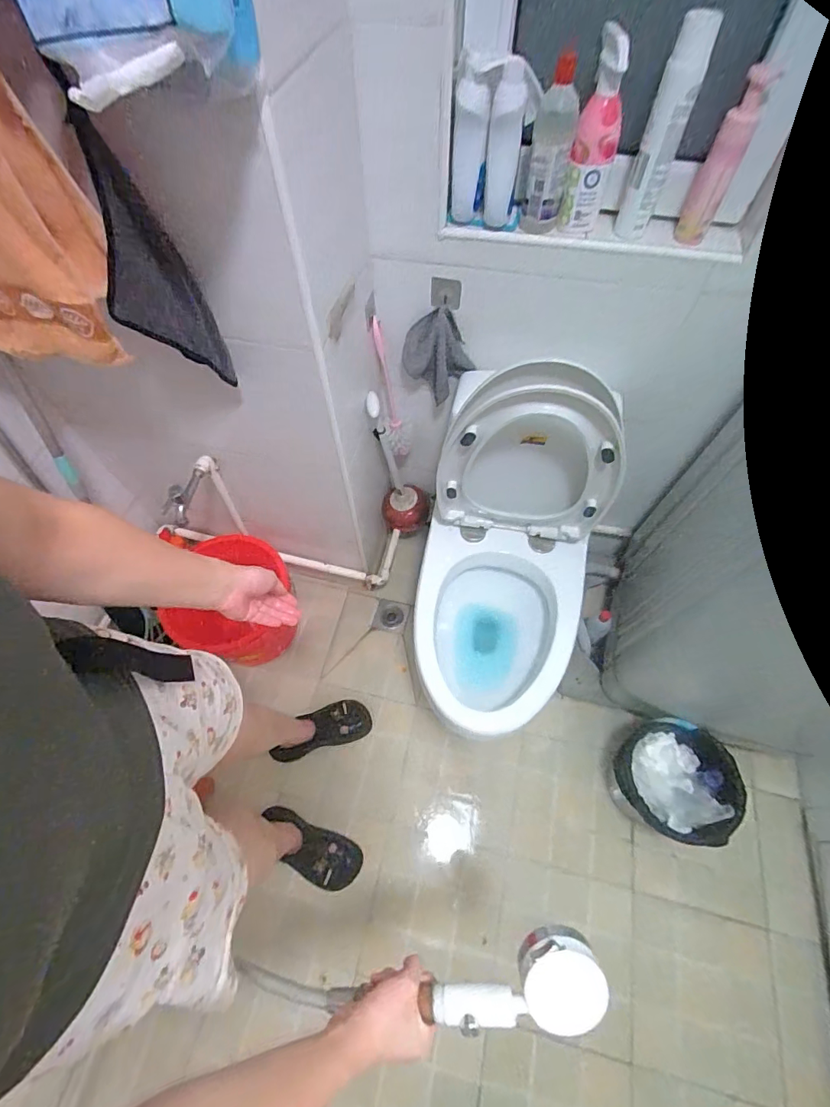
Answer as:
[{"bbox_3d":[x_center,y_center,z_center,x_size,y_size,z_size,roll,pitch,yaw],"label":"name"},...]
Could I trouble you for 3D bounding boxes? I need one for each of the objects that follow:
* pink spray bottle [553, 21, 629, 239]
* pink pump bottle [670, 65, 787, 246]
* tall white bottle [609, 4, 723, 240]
[{"bbox_3d":[0.283,-0.645,0.730,0.064,0.239,0.044,20,61,14],"label":"pink spray bottle"},{"bbox_3d":[0.475,-0.604,0.719,0.054,0.203,0.041,21,62,14],"label":"pink pump bottle"},{"bbox_3d":[0.377,-0.636,0.709,0.058,0.250,0.041,19,61,13],"label":"tall white bottle"}]

